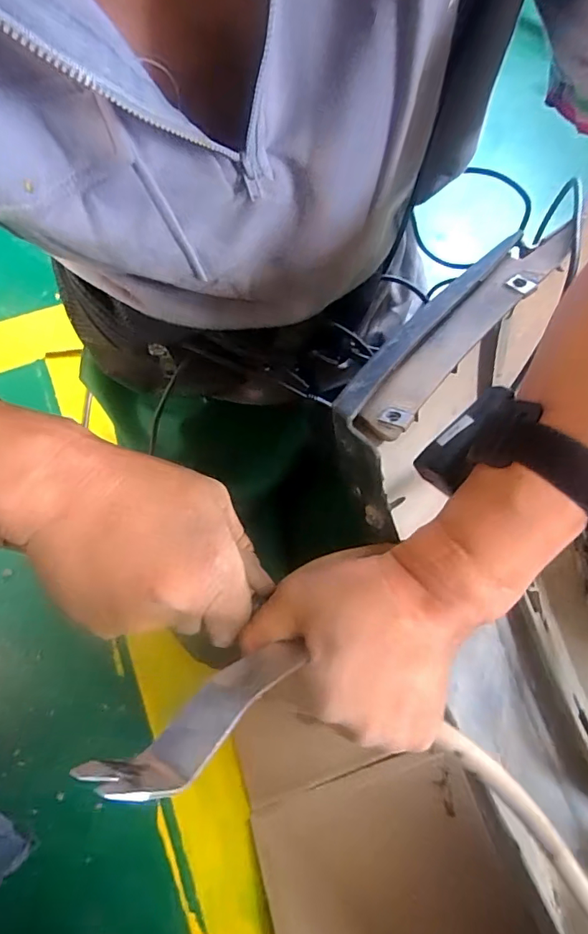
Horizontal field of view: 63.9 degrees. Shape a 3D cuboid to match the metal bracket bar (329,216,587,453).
[{"bbox_3d":[0.098,-0.090,0.292,0.046,0.029,0.197,40,67,16],"label":"metal bracket bar"}]

